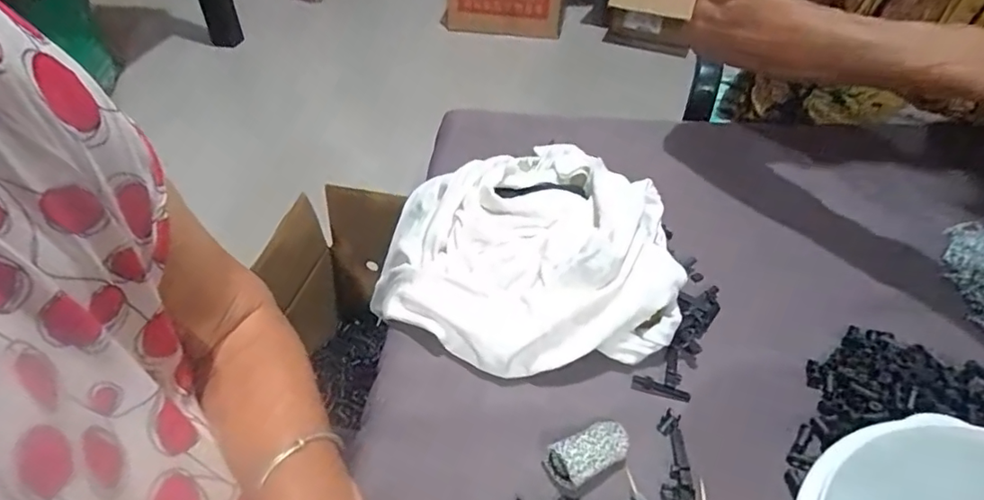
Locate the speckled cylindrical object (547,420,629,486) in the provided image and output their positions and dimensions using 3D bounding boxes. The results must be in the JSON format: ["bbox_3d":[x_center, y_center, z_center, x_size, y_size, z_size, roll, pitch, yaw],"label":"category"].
[{"bbox_3d":[0.056,0.112,0.308,0.045,0.015,0.024,-22,46,-19],"label":"speckled cylindrical object"}]

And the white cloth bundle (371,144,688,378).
[{"bbox_3d":[0.017,-0.011,0.414,0.215,0.059,0.215,-8,43,-6],"label":"white cloth bundle"}]

